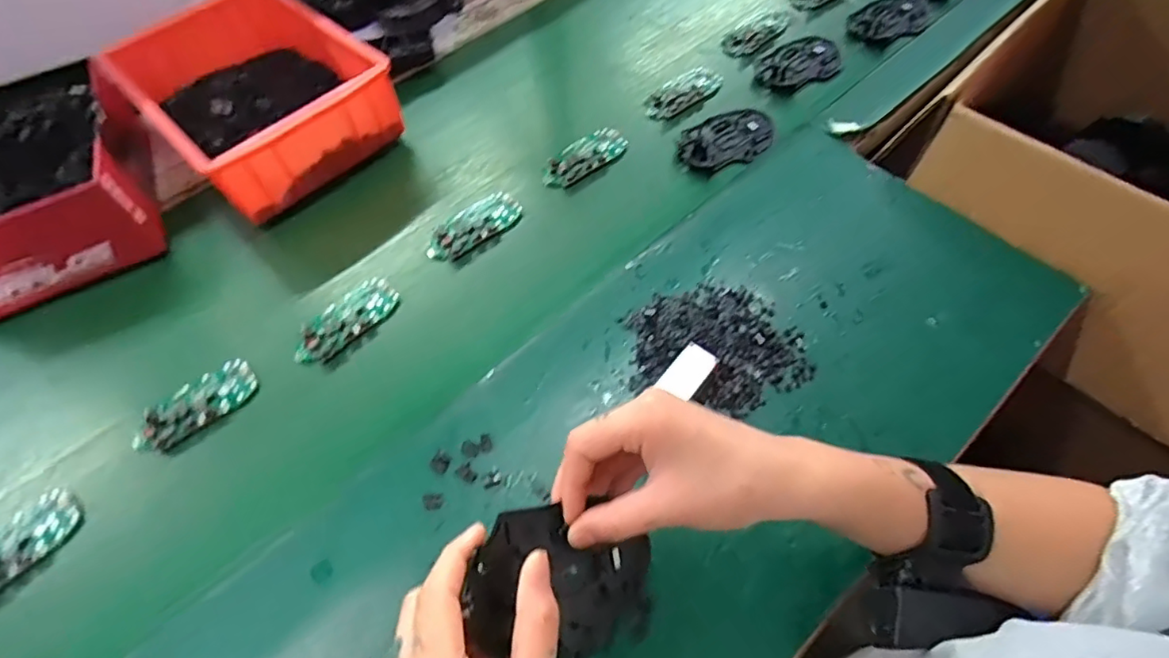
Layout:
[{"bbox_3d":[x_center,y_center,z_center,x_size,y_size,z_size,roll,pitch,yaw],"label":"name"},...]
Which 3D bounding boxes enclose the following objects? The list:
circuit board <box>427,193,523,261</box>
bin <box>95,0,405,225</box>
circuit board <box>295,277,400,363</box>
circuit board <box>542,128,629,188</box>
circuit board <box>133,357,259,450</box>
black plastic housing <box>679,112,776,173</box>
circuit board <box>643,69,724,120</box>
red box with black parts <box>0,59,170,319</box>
[{"bbox_3d":[-0.111,-0.104,0.573,0.099,0.009,0.046,-34,64,-17],"label":"circuit board"},{"bbox_3d":[-0.362,-0.265,0.628,0.204,0.084,0.281,-41,66,-20],"label":"bin"},{"bbox_3d":[-0.215,-0.008,0.522,0.044,0.017,0.099,38,67,21],"label":"circuit board"},{"bbox_3d":[-0.003,-0.185,0.615,0.106,0.014,0.050,-40,66,-20],"label":"circuit board"},{"bbox_3d":[-0.326,0.063,0.483,0.098,0.015,0.045,-38,65,-19],"label":"circuit board"},{"bbox_3d":[0.155,-0.203,0.617,0.108,0.013,0.066,-16,60,-8],"label":"black plastic housing"},{"bbox_3d":[0.114,-0.273,0.661,0.101,0.012,0.044,-34,64,-17],"label":"circuit board"},{"bbox_3d":[-0.553,-0.144,0.583,0.204,0.105,0.252,-24,61,-12],"label":"red box with black parts"}]

